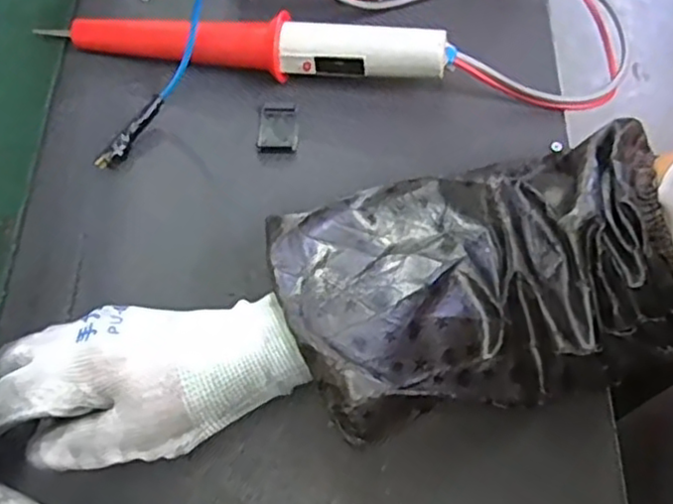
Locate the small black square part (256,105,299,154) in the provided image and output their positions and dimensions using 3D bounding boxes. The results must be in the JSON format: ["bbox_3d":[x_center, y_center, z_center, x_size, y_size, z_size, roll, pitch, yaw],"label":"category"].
[{"bbox_3d":[-0.038,-0.080,0.432,0.026,0.004,0.035,0,65,3],"label":"small black square part"}]

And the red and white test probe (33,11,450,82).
[{"bbox_3d":[-0.060,-0.136,0.442,0.258,0.039,0.031,10,66,7],"label":"red and white test probe"}]

